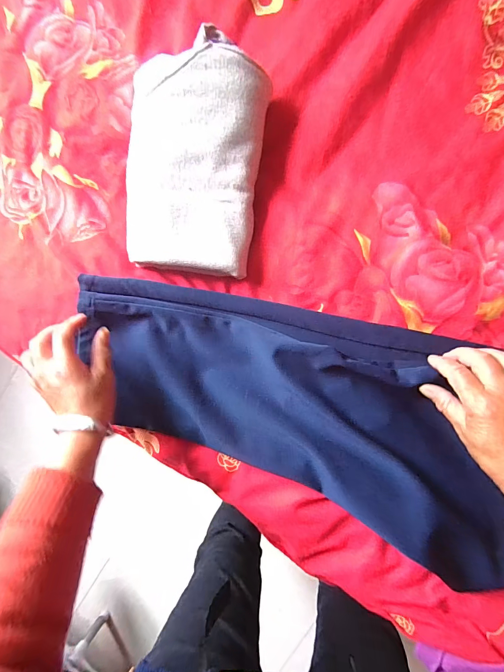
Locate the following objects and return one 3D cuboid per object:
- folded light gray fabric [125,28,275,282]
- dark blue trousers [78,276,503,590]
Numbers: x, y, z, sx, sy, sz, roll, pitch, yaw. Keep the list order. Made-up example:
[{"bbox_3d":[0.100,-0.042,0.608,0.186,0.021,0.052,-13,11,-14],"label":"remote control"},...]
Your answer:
[{"bbox_3d":[-0.070,-0.215,0.401,0.157,0.054,0.272,7,88,7],"label":"folded light gray fabric"},{"bbox_3d":[0.165,0.102,0.359,0.783,0.055,0.217,14,89,10],"label":"dark blue trousers"}]

